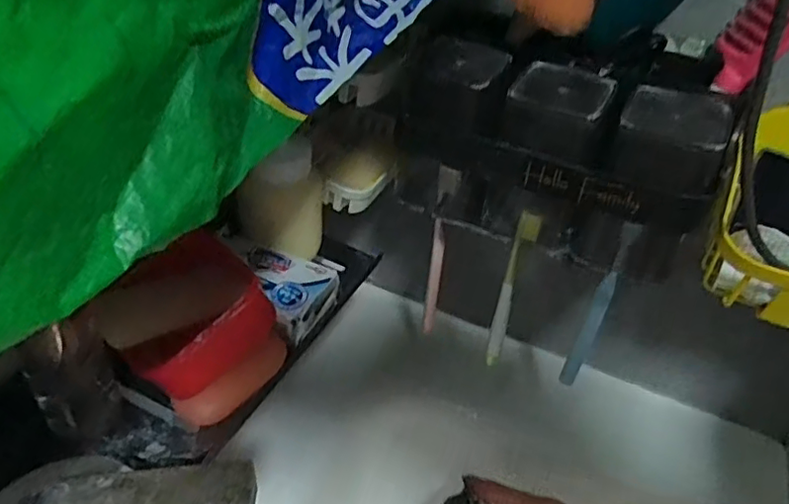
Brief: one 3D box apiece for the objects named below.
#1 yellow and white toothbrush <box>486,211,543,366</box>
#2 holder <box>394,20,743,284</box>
[{"bbox_3d":[0.090,0.030,0.463,0.012,0.149,0.017,0,38,-9],"label":"yellow and white toothbrush"},{"bbox_3d":[0.119,-0.085,0.435,0.202,0.130,0.129,19,39,15],"label":"holder"}]

